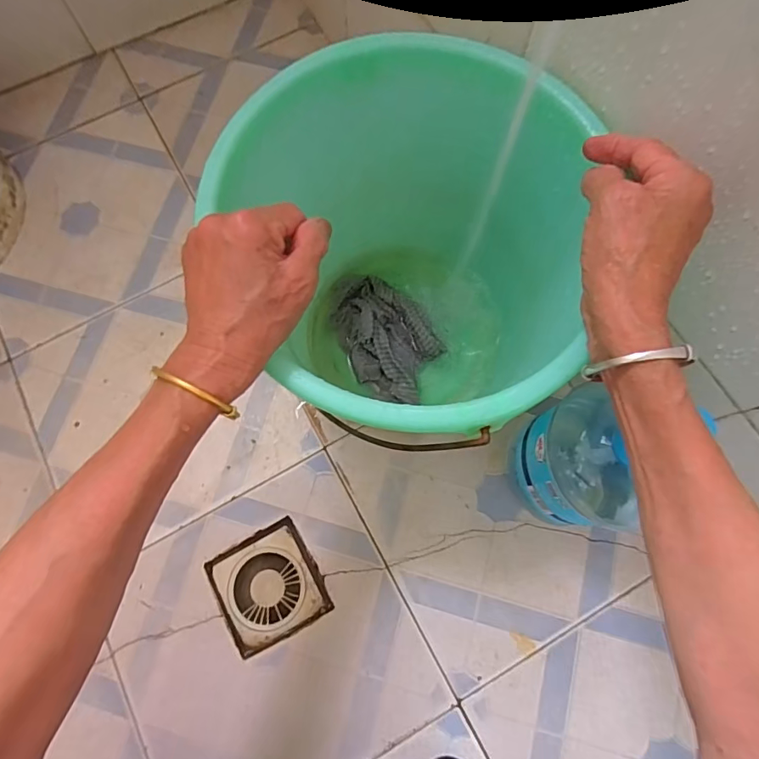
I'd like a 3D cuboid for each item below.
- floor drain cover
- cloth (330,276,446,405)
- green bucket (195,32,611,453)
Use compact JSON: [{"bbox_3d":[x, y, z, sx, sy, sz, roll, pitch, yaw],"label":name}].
[{"bbox_3d":[-0.124,0.230,0.529,0.110,0.007,0.111,-29,75,-6],"label":"floor drain cover"},{"bbox_3d":[0.004,-0.052,0.558,0.097,0.032,0.165,-33,76,-7],"label":"cloth"},{"bbox_3d":[0.037,-0.086,0.450,0.278,0.268,0.294,0,74,2],"label":"green bucket"}]

